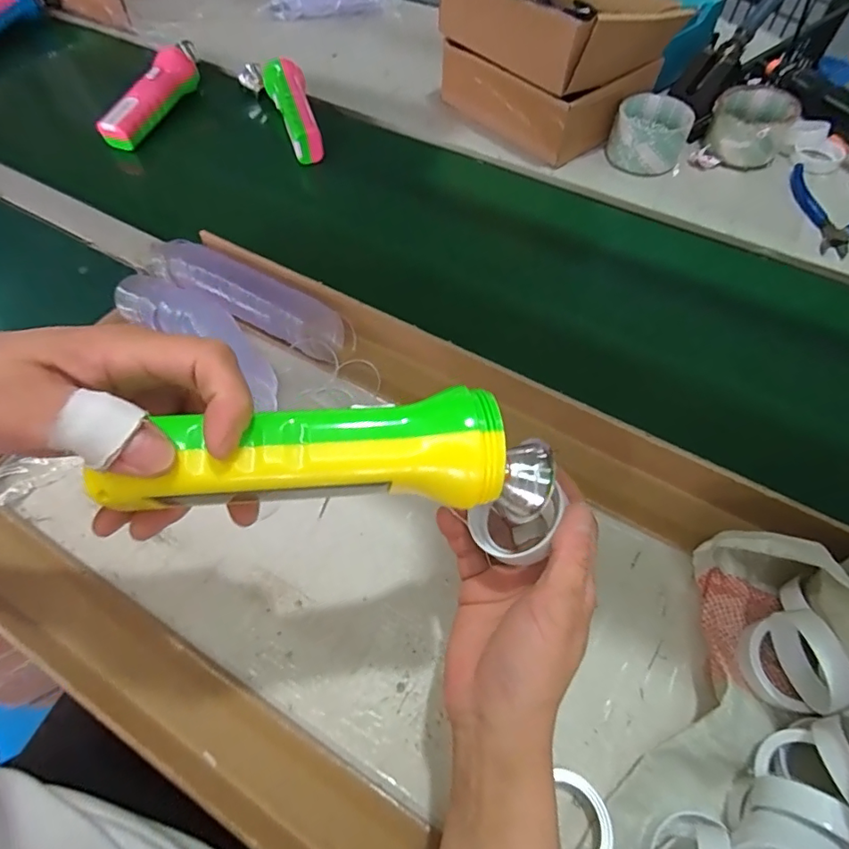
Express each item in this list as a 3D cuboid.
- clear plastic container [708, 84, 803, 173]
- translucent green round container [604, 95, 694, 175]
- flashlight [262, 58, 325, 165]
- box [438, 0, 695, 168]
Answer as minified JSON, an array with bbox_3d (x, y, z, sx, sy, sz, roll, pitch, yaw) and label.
[{"bbox_3d":[0.380,-0.348,0.600,0.086,0.052,0.084,-1,61,1],"label":"clear plastic container"},{"bbox_3d":[0.263,-0.341,0.600,0.083,0.051,0.090,18,63,11],"label":"translucent green round container"},{"bbox_3d":[-0.167,-0.394,0.642,0.052,0.055,0.163,-14,61,-6],"label":"flashlight"},{"bbox_3d":[0.161,-0.461,0.621,0.218,0.145,0.225,-35,66,-16],"label":"box"}]

